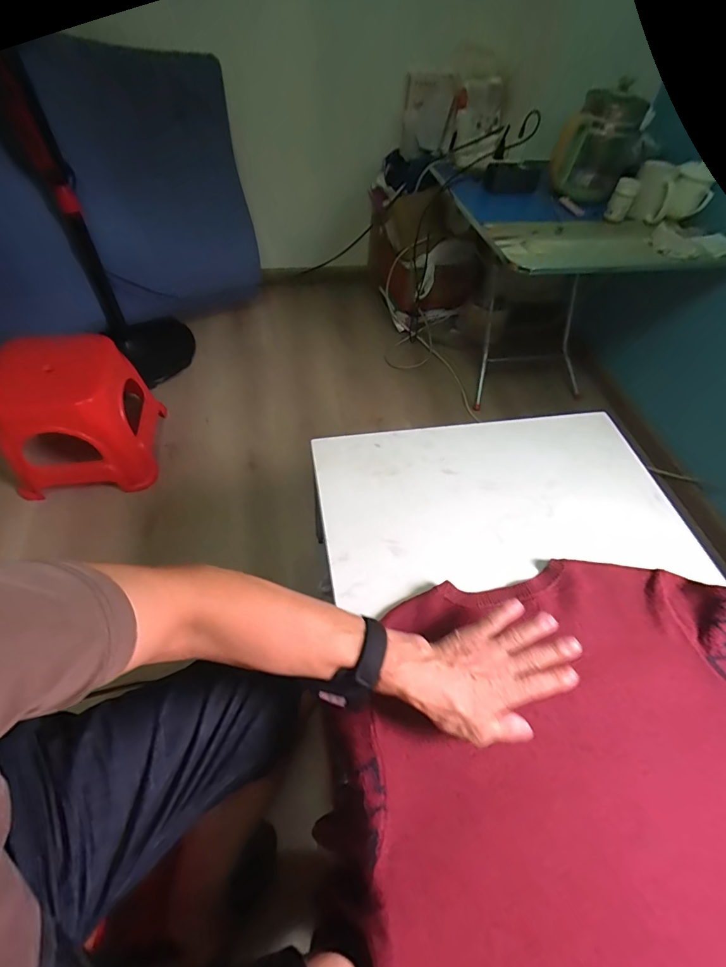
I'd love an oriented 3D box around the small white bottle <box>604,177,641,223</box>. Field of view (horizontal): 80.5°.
[{"bbox_3d":[0.589,-0.644,0.972,0.049,0.071,0.044,25,56,13],"label":"small white bottle"}]

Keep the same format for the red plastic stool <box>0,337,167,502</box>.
[{"bbox_3d":[-0.666,-0.156,1.011,0.282,0.309,0.282,2,53,-3],"label":"red plastic stool"}]

